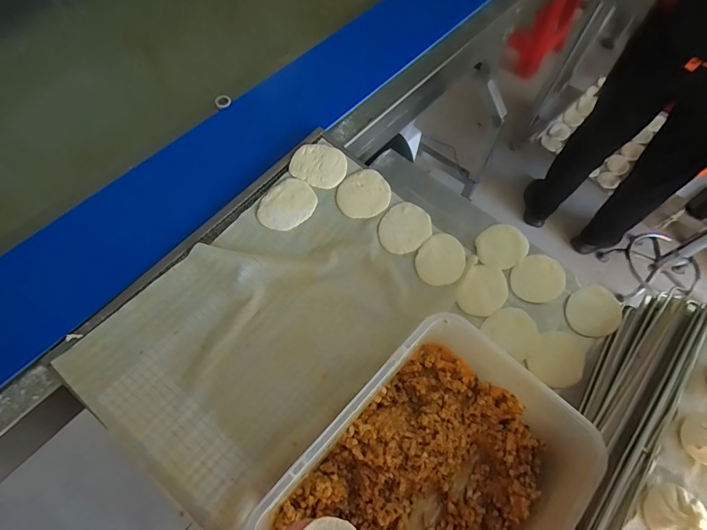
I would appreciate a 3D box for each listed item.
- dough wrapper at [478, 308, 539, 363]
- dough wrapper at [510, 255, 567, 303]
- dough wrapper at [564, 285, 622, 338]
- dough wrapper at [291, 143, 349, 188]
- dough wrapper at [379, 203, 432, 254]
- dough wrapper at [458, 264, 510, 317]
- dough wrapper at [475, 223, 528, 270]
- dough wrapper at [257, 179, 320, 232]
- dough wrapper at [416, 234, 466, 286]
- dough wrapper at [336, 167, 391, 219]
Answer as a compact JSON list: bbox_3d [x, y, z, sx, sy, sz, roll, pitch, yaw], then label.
[{"bbox_3d":[0.275,0.112,0.658,0.085,0.004,0.087,-42,73,-13],"label":"dough wrapper"},{"bbox_3d":[0.335,0.025,0.697,0.098,0.004,0.085,-32,73,-11],"label":"dough wrapper"},{"bbox_3d":[0.420,0.080,0.673,0.085,0.007,0.091,16,74,14],"label":"dough wrapper"},{"bbox_3d":[-0.063,-0.188,0.720,0.098,0.005,0.087,22,74,-4],"label":"dough wrapper"},{"bbox_3d":[0.094,-0.067,0.709,0.102,0.006,0.085,-41,78,-14],"label":"dough wrapper"},{"bbox_3d":[0.234,0.046,0.688,0.077,0.004,0.102,30,70,7],"label":"dough wrapper"},{"bbox_3d":[0.278,-0.035,0.722,0.098,0.008,0.084,-36,71,-17],"label":"dough wrapper"},{"bbox_3d":[-0.118,-0.107,0.685,0.107,0.006,0.080,-42,86,-18],"label":"dough wrapper"},{"bbox_3d":[0.160,-0.010,0.697,0.083,0.005,0.104,27,69,1],"label":"dough wrapper"},{"bbox_3d":[0.018,-0.132,0.718,0.100,0.006,0.088,-25,84,-13],"label":"dough wrapper"}]

